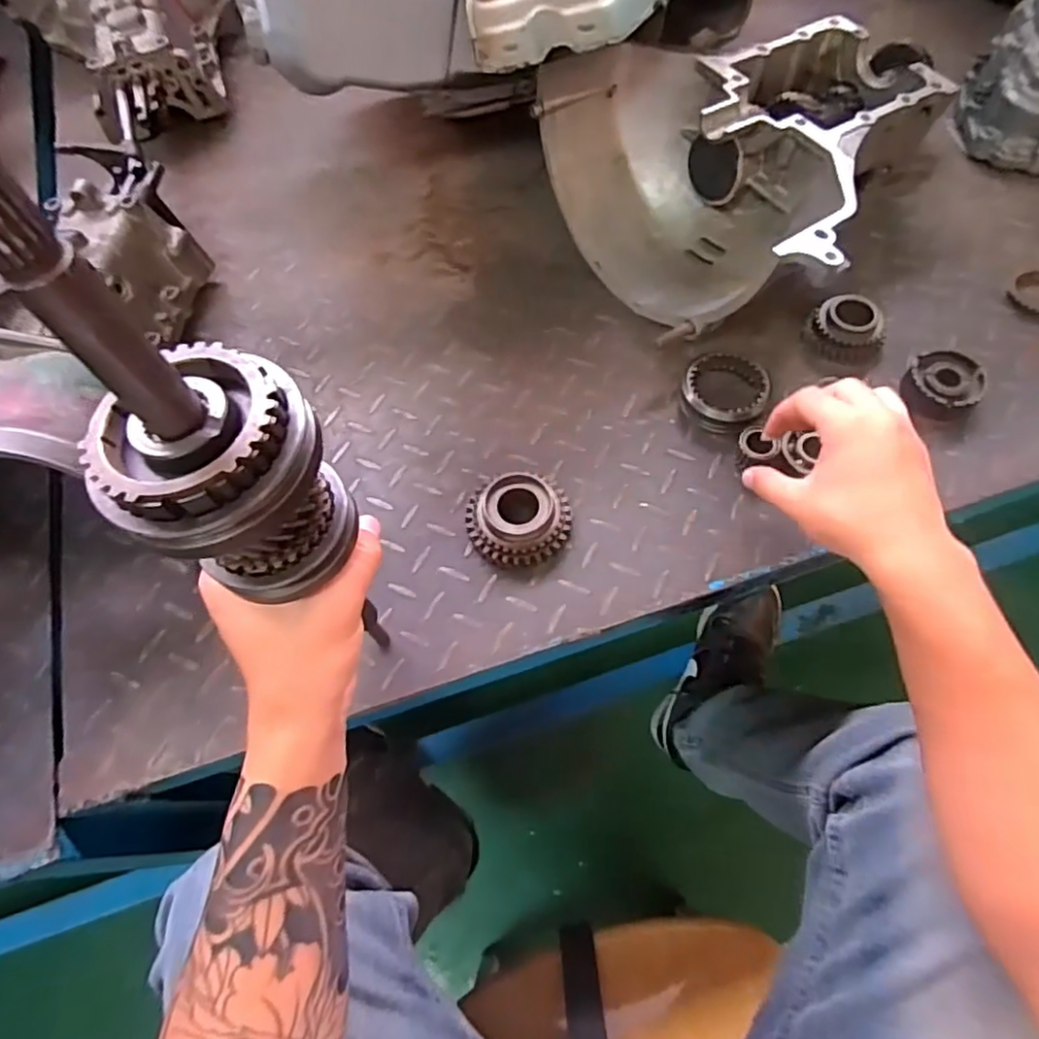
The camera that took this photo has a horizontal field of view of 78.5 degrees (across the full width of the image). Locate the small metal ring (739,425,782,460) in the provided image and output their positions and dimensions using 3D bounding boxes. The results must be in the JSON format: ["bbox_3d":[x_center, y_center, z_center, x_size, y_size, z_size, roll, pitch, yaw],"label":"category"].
[{"bbox_3d":[0.183,-0.057,0.485,0.031,0.006,0.024,35,96,8],"label":"small metal ring"}]

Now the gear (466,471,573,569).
[{"bbox_3d":[-0.001,-0.002,0.473,0.076,0.027,0.071,-2,65,4],"label":"gear"}]

